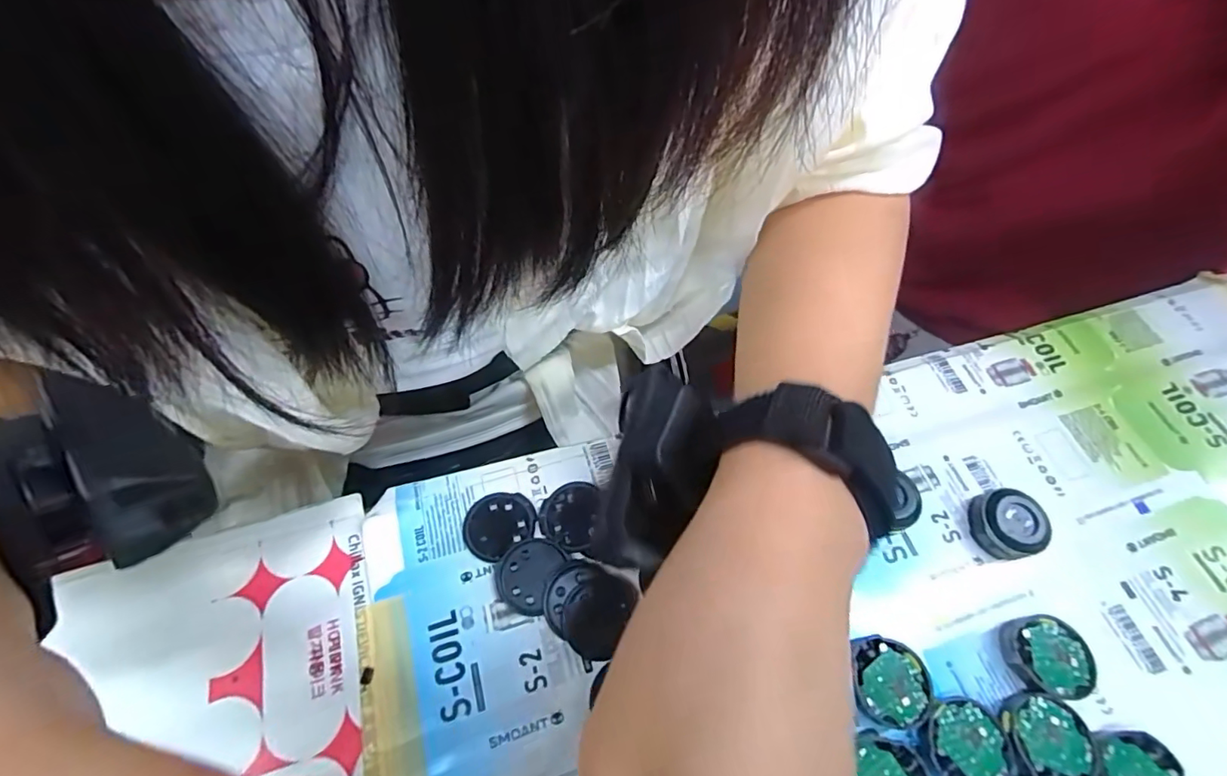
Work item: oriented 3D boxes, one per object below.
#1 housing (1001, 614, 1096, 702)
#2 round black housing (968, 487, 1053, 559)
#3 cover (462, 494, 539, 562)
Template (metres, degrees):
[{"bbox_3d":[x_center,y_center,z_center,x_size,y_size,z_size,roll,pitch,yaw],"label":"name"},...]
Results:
[{"bbox_3d":[0.172,0.107,0.212,0.029,0.010,0.029,2,61,-4],"label":"housing"},{"bbox_3d":[0.176,0.060,0.236,0.028,0.017,0.028,2,61,-4],"label":"round black housing"},{"bbox_3d":[-0.049,0.058,0.227,0.030,0.004,0.027,-35,69,-21],"label":"cover"}]

